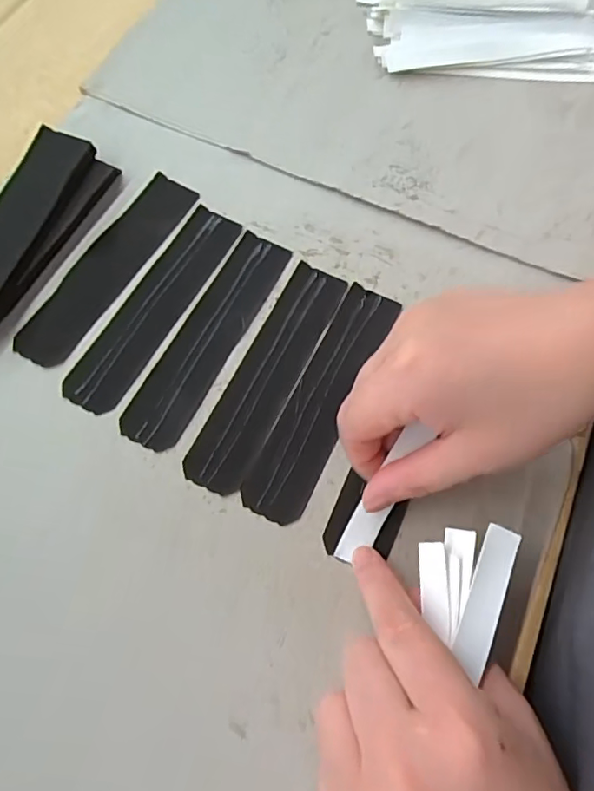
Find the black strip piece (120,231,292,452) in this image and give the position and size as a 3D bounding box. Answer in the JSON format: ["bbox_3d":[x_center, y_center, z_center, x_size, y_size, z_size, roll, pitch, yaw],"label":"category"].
[{"bbox_3d":[-0.048,-0.034,0.292,0.032,0.004,0.139,26,69,8],"label":"black strip piece"}]

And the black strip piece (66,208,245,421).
[{"bbox_3d":[-0.078,-0.052,0.297,0.032,0.004,0.138,27,69,8],"label":"black strip piece"}]

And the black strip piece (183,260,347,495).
[{"bbox_3d":[-0.014,-0.015,0.284,0.033,0.004,0.140,25,69,8],"label":"black strip piece"}]

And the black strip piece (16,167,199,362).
[{"bbox_3d":[-0.106,-0.076,0.305,0.036,0.004,0.138,30,70,9],"label":"black strip piece"}]

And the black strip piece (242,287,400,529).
[{"bbox_3d":[0.015,-0.001,0.280,0.031,0.004,0.138,25,69,8],"label":"black strip piece"}]

